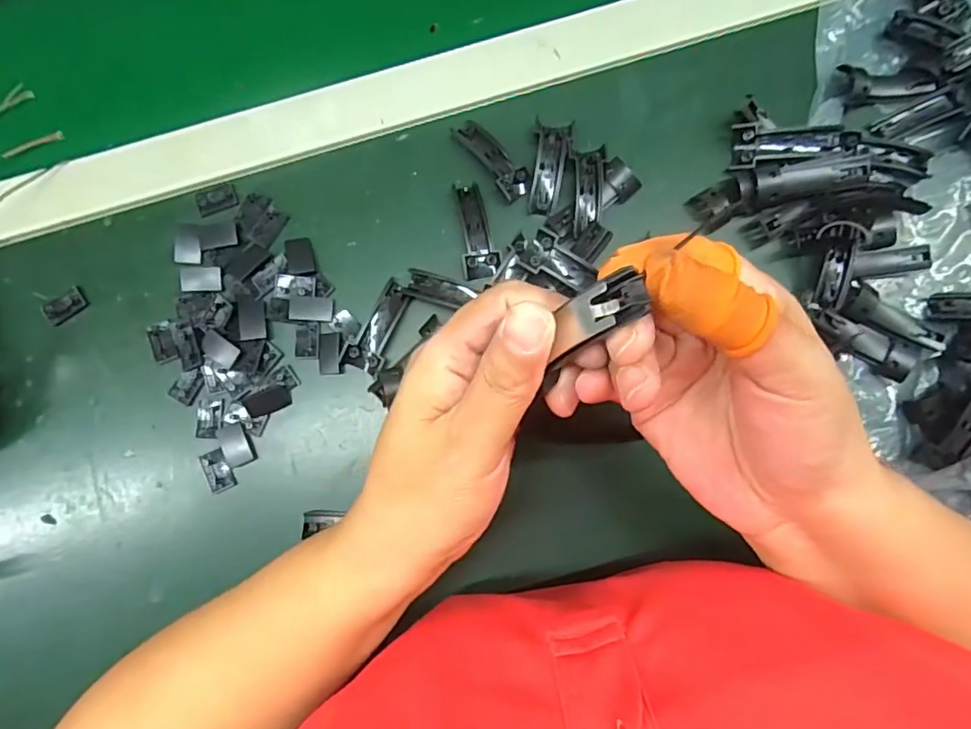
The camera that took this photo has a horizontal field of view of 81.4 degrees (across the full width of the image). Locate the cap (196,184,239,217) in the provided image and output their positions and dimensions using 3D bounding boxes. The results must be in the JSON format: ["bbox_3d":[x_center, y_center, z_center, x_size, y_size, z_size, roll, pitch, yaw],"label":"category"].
[{"bbox_3d":[-0.174,-0.107,0.365,0.025,0.004,0.018,-20,82,0],"label":"cap"}]

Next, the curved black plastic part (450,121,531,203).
[{"bbox_3d":[0.004,-0.132,0.356,0.022,0.012,0.059,-36,83,-2],"label":"curved black plastic part"}]

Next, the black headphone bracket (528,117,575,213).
[{"bbox_3d":[0.041,-0.124,0.354,0.022,0.009,0.057,6,83,3],"label":"black headphone bracket"}]

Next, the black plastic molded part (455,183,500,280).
[{"bbox_3d":[-0.007,-0.083,0.352,0.022,0.006,0.062,-9,79,-14],"label":"black plastic molded part"}]

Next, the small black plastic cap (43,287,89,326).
[{"bbox_3d":[-0.268,-0.037,0.358,0.026,0.004,0.015,-33,83,-2],"label":"small black plastic cap"}]

